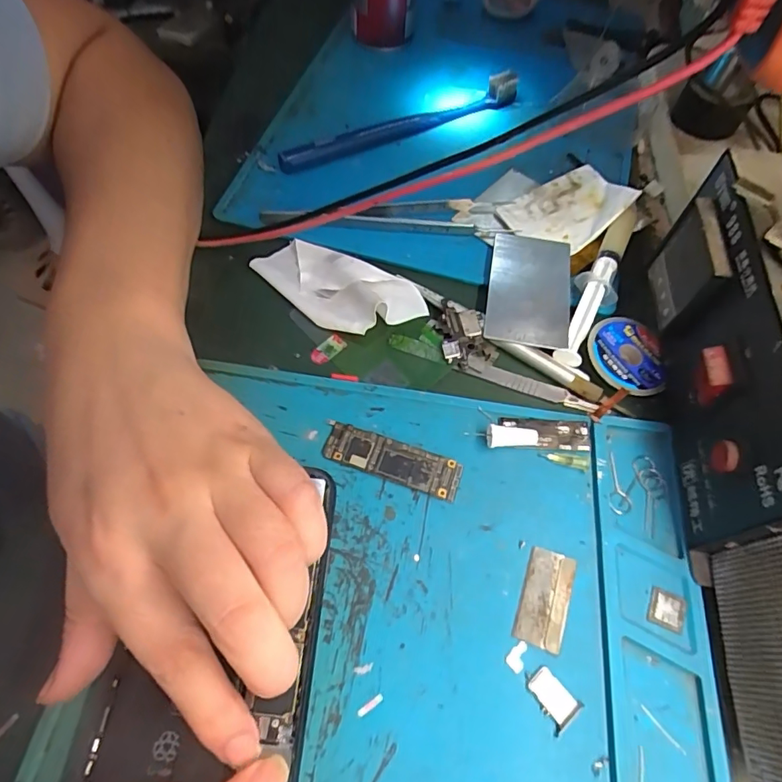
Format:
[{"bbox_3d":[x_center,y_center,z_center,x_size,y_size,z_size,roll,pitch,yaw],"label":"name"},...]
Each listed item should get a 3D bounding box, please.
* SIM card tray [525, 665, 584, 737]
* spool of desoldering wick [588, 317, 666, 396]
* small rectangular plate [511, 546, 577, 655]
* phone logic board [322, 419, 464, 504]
[{"bbox_3d":[0.061,0.117,0.187,0.014,0.004,0.021,-40,69,-21],"label":"SIM card tray"},{"bbox_3d":[0.122,-0.018,0.255,0.038,0.011,0.044,8,61,3],"label":"spool of desoldering wick"},{"bbox_3d":[0.064,0.086,0.205,0.019,0.004,0.038,20,62,9],"label":"small rectangular plate"},{"bbox_3d":[0.000,0.032,0.230,0.065,0.004,0.019,19,62,9],"label":"phone logic board"}]

